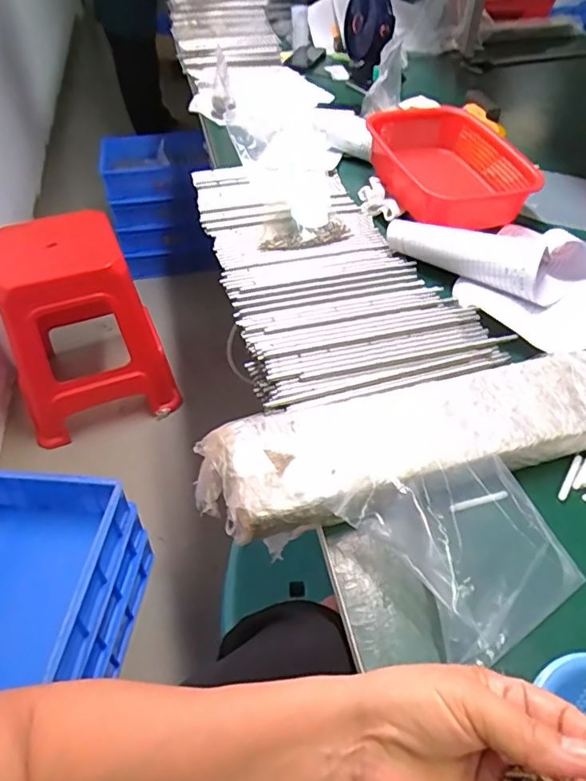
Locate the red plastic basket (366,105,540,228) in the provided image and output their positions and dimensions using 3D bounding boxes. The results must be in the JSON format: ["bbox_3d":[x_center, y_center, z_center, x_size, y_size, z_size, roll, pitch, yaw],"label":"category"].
[{"bbox_3d":[0.262,-0.379,0.916,0.255,0.087,0.279,2,46,2],"label":"red plastic basket"}]

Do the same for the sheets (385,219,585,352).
[{"bbox_3d":[0.316,-0.169,0.720,0.229,0.064,0.308,-24,50,-21],"label":"sheets"}]

